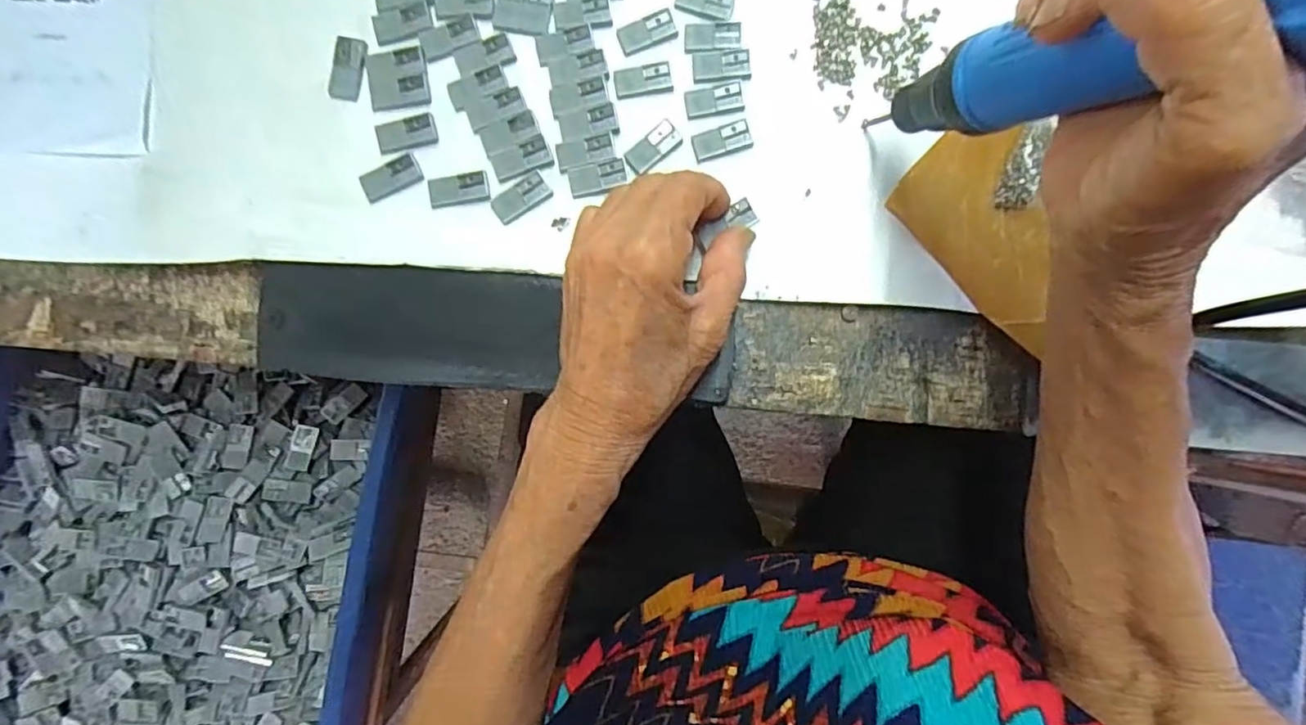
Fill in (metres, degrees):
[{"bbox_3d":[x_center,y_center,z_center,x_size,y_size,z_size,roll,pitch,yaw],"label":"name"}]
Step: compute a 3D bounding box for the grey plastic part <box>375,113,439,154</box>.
[{"bbox_3d":[-0.115,-0.107,0.278,0.027,0.004,0.015,-17,86,-2],"label":"grey plastic part"}]

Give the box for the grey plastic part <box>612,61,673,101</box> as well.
[{"bbox_3d":[-0.004,-0.135,0.283,0.027,0.004,0.014,-12,86,-2],"label":"grey plastic part"}]

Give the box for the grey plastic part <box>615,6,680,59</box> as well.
[{"bbox_3d":[-0.003,-0.158,0.284,0.028,0.004,0.015,-23,86,-3],"label":"grey plastic part"}]

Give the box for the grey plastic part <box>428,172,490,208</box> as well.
[{"bbox_3d":[-0.090,-0.081,0.276,0.028,0.004,0.014,-12,86,-2],"label":"grey plastic part"}]

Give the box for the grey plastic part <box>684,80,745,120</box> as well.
[{"bbox_3d":[0.029,-0.125,0.284,0.028,0.004,0.014,-11,86,-2],"label":"grey plastic part"}]

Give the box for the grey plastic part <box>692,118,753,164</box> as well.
[{"bbox_3d":[0.033,-0.105,0.281,0.028,0.004,0.014,-17,86,-2],"label":"grey plastic part"}]

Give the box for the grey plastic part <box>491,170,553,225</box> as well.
[{"bbox_3d":[-0.062,-0.077,0.277,0.028,0.004,0.014,-34,87,-3],"label":"grey plastic part"}]

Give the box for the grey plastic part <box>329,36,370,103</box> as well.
[{"bbox_3d":[-0.143,-0.138,0.279,0.014,0.004,0.029,12,86,0],"label":"grey plastic part"}]

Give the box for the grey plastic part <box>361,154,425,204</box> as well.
[{"bbox_3d":[-0.122,-0.086,0.276,0.028,0.004,0.014,-28,87,-3],"label":"grey plastic part"}]

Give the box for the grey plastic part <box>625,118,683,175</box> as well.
[{"bbox_3d":[0.001,-0.102,0.281,0.029,0.004,0.014,-43,88,-4],"label":"grey plastic part"}]

